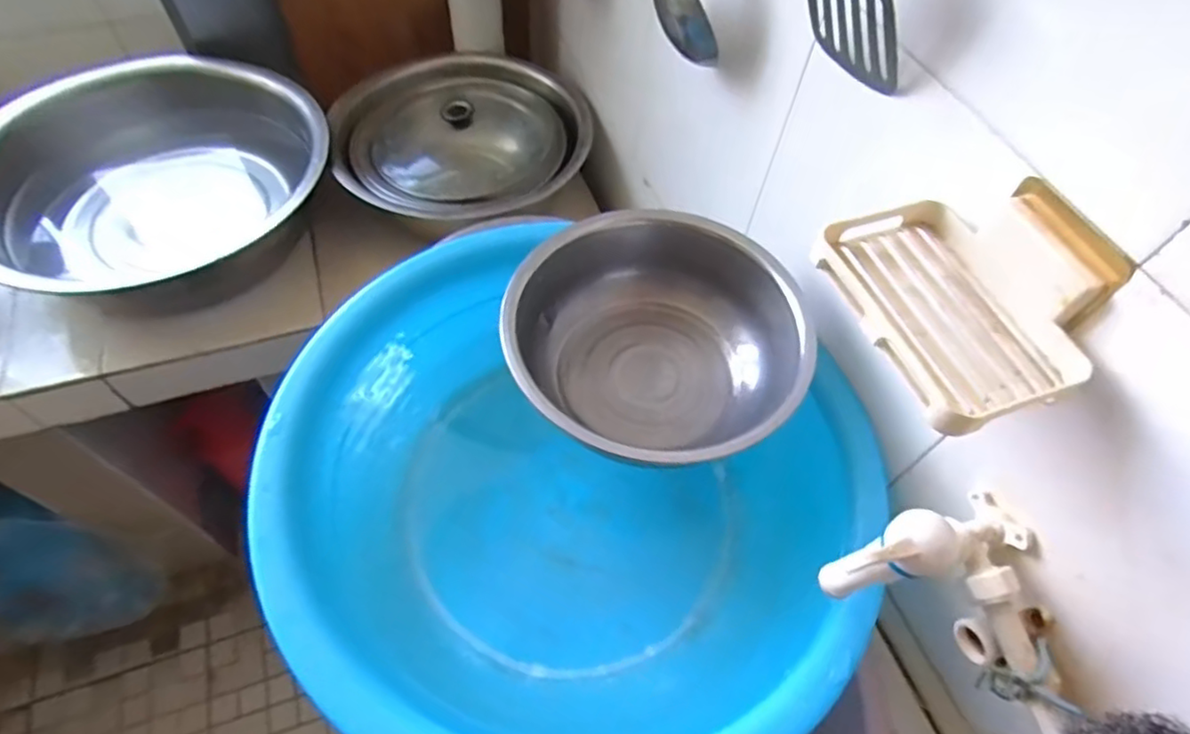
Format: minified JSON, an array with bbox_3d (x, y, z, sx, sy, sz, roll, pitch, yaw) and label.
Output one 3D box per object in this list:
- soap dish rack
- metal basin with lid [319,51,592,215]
[{"bbox_3d":[0.183,-0.042,0.313,0.096,0.055,0.128,-16,60,-13],"label":"soap dish rack"},{"bbox_3d":[-0.177,-0.307,0.861,0.330,0.083,0.261,7,57,0],"label":"metal basin with lid"}]

